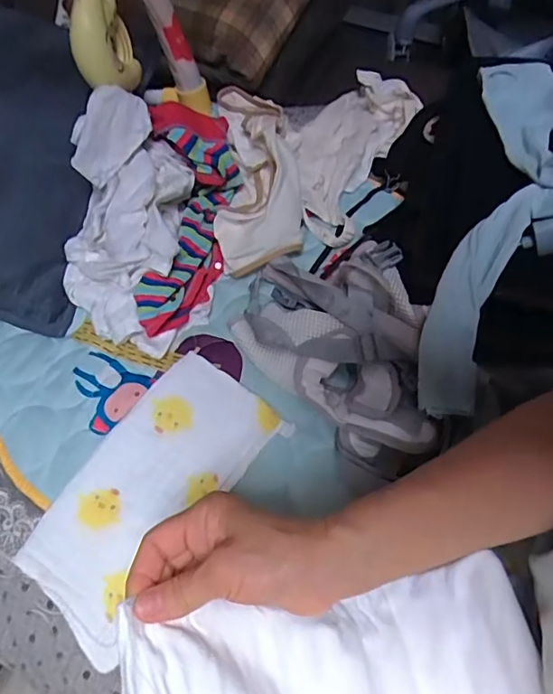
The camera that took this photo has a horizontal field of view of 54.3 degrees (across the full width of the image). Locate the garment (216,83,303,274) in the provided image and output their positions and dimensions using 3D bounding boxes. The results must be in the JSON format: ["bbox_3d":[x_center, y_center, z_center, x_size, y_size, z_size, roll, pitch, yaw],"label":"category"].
[{"bbox_3d":[-0.024,-0.209,0.665,0.096,0.059,0.239,-5,70,1],"label":"garment"}]

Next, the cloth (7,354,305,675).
[{"bbox_3d":[-0.116,0.130,0.500,0.129,0.017,0.256,35,70,14],"label":"cloth"}]

